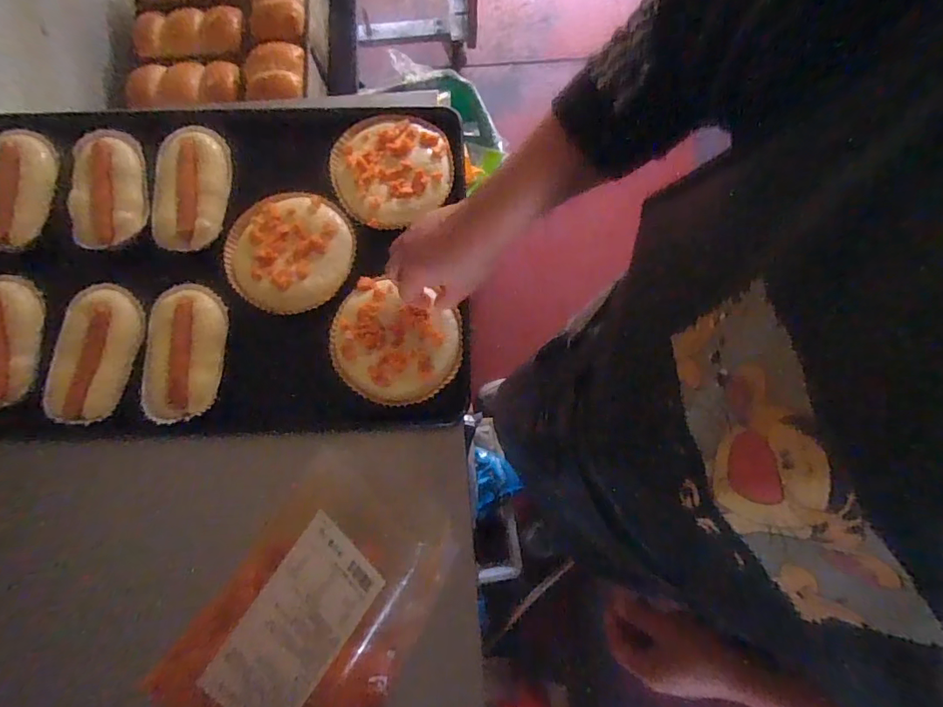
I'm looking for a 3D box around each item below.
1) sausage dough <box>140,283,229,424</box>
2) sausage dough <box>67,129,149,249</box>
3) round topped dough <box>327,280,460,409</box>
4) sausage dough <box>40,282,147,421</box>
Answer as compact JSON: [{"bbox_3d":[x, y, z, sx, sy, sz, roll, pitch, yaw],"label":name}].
[{"bbox_3d":[-0.324,-0.004,0.566,0.078,0.027,0.155,1,78,-1],"label":"sausage dough"},{"bbox_3d":[-0.446,-0.204,0.612,0.076,0.030,0.156,-9,78,-3],"label":"sausage dough"},{"bbox_3d":[-0.086,-0.014,0.573,0.144,0.020,0.136,0,78,-1],"label":"round topped dough"},{"bbox_3d":[-0.423,-0.001,0.566,0.066,0.032,0.157,9,78,1],"label":"sausage dough"}]

